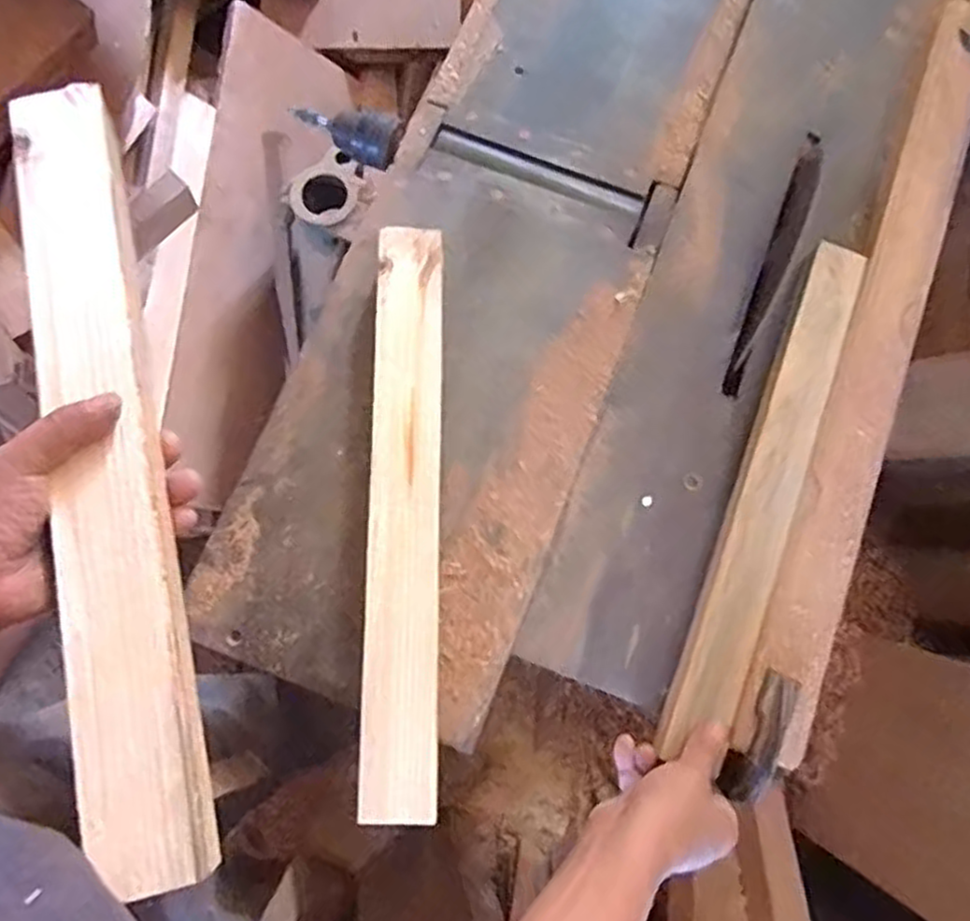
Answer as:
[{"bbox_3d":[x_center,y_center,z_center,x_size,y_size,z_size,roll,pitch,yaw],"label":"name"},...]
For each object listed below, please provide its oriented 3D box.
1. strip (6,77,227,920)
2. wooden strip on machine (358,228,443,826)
[{"bbox_3d":[-0.219,-0.008,0.433,0.064,0.033,0.464,-13,76,-4],"label":"strip"},{"bbox_3d":[-0.065,0.035,0.607,0.055,0.049,0.461,0,75,-1],"label":"wooden strip on machine"}]

